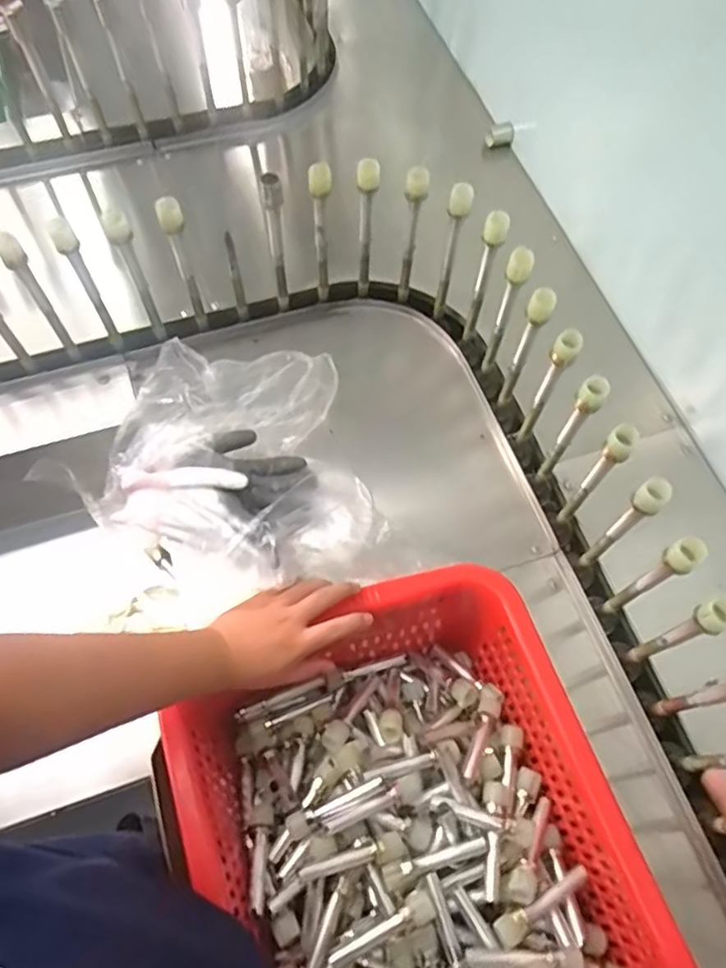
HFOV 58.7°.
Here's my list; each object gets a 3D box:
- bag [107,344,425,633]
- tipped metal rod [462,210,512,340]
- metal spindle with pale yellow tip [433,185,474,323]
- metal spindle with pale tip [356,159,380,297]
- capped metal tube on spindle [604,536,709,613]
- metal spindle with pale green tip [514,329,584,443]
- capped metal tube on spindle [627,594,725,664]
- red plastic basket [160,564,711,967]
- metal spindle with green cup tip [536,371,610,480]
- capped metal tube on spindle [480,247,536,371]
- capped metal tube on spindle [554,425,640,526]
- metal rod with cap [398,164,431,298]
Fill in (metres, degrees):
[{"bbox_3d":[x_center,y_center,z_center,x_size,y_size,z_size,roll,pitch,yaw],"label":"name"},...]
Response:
[{"bbox_3d":[-0.126,-0.014,0.667,0.270,0.084,0.282,-19,67,-11],"label":"bag"},{"bbox_3d":[0.130,-0.219,0.724,0.025,0.206,0.025,18,65,5],"label":"tipped metal rod"},{"bbox_3d":[0.097,-0.257,0.734,0.025,0.183,0.027,13,65,3],"label":"metal spindle with pale yellow tip"},{"bbox_3d":[0.002,-0.287,0.748,0.024,0.193,0.022,4,65,-1],"label":"metal spindle with pale tip"},{"bbox_3d":[0.248,0.085,0.567,0.018,0.173,0.022,-27,69,-15],"label":"capped metal tube on spindle"},{"bbox_3d":[0.182,-0.089,0.663,0.022,0.194,0.021,27,67,9],"label":"metal spindle with pale green tip"},{"bbox_3d":[0.262,0.127,0.545,0.020,0.169,0.022,-17,67,-11],"label":"capped metal tube on spindle"},{"bbox_3d":[0.066,0.363,0.578,0.356,0.165,0.500,-20,68,-12],"label":"red plastic basket"},{"bbox_3d":[0.197,-0.044,0.639,0.021,0.197,0.017,41,70,15],"label":"metal spindle with green cup tip"},{"bbox_3d":[0.150,-0.177,0.702,0.024,0.191,0.023,23,66,7],"label":"capped metal tube on spindle"},{"bbox_3d":[0.215,-0.004,0.611,0.023,0.173,0.018,41,70,15],"label":"capped metal tube on spindle"},{"bbox_3d":[0.053,-0.279,0.746,0.024,0.192,0.017,9,65,1],"label":"metal rod with cap"}]

